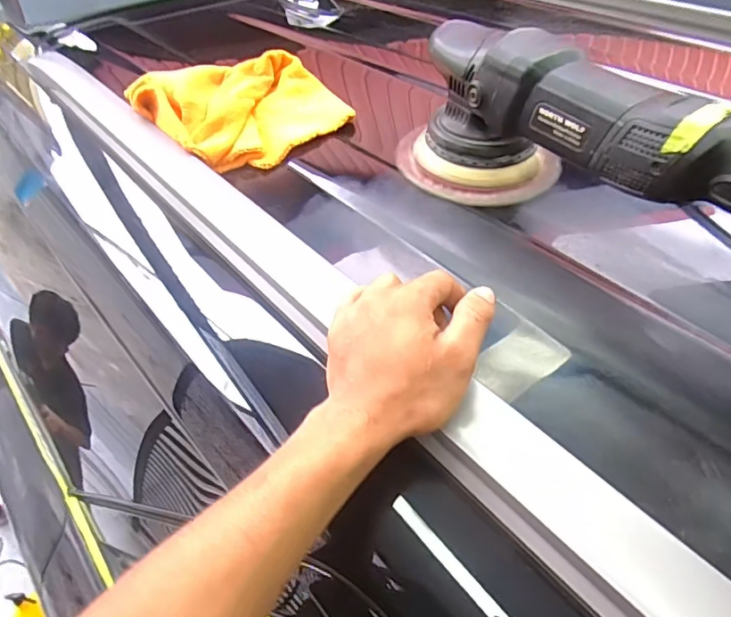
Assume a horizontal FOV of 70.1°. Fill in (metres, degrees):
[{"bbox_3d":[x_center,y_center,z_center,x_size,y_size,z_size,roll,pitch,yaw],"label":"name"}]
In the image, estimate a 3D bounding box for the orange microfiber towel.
[{"bbox_3d":[-0.152,-0.248,0.644,0.206,0.053,0.220,-29,52,-29],"label":"orange microfiber towel"}]

